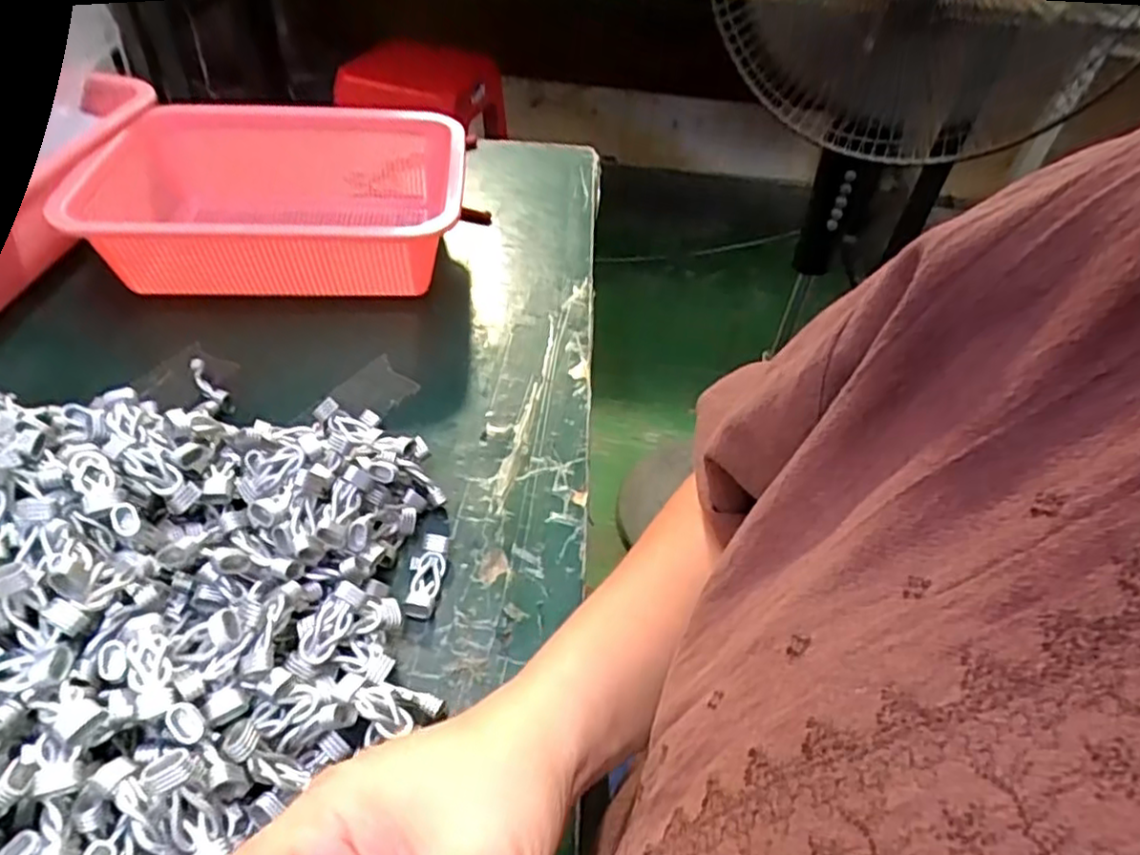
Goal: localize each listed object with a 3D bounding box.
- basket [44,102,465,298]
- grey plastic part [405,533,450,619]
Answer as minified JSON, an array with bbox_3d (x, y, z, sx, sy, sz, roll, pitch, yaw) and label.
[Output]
[{"bbox_3d":[-0.217,-0.169,0.542,0.269,0.092,0.169,1,44,-4],"label":"basket"},{"bbox_3d":[-0.075,0.076,0.363,0.017,0.013,0.043,7,44,1],"label":"grey plastic part"}]

